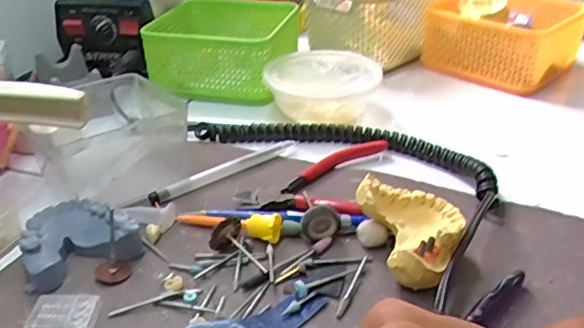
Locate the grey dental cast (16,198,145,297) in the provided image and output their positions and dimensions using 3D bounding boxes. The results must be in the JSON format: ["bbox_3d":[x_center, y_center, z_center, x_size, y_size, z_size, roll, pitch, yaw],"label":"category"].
[{"bbox_3d":[-0.130,0.045,0.352,0.065,0.022,0.053,-15,35,-23],"label":"grey dental cast"}]

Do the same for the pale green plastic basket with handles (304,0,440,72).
[{"bbox_3d":[0.102,-0.174,0.648,0.130,0.074,0.189,13,34,21],"label":"pale green plastic basket with handles"}]

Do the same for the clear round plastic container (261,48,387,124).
[{"bbox_3d":[0.028,-0.070,0.523,0.101,0.041,0.094,5,32,9],"label":"clear round plastic container"}]

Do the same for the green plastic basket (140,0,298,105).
[{"bbox_3d":[-0.067,-0.122,0.589,0.131,0.060,0.132,9,33,15],"label":"green plastic basket"}]

